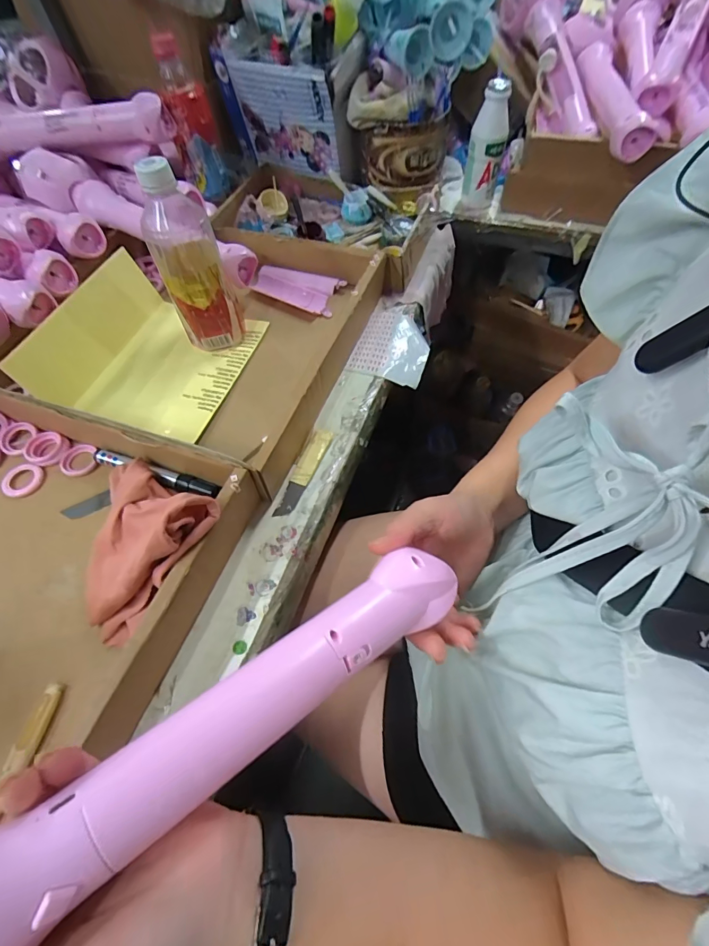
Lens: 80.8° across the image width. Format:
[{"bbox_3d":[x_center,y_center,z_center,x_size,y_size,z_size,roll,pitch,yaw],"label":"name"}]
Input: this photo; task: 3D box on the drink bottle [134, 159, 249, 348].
[{"bbox_3d":[-0.173,-0.224,0.444,0.070,0.179,0.078,-21,62,-12],"label":"drink bottle"}]

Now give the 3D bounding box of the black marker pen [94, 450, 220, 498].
[{"bbox_3d":[-0.193,0.001,0.402,0.139,0.022,0.017,15,60,10],"label":"black marker pen"}]

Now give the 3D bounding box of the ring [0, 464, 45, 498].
[{"bbox_3d":[-0.328,0.007,0.411,0.036,0.005,0.036,-1,59,1],"label":"ring"}]

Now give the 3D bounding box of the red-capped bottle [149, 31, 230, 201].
[{"bbox_3d":[-0.215,-0.466,0.562,0.055,0.164,0.068,-12,59,-6],"label":"red-capped bottle"}]

